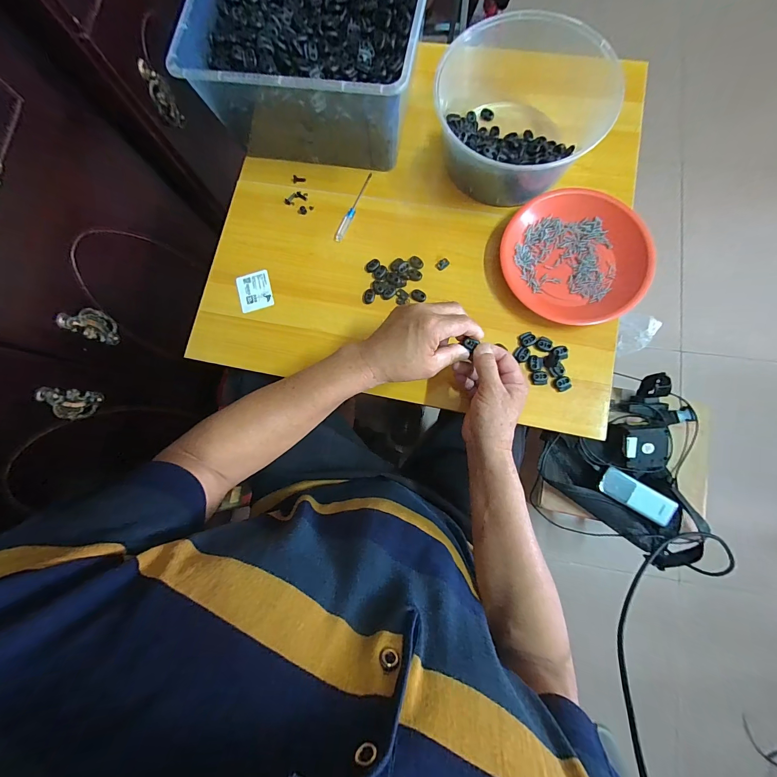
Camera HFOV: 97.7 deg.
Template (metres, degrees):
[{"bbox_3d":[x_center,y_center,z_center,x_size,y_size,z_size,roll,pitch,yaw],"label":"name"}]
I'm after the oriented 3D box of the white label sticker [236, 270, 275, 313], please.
[{"bbox_3d":[-0.199,-0.145,0.508,0.048,0.004,0.060,-17,79,-3],"label":"white label sticker"}]

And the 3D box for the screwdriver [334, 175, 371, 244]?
[{"bbox_3d":[-0.051,-0.276,0.517,0.015,0.009,0.123,26,83,7],"label":"screwdriver"}]

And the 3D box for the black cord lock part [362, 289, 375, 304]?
[{"bbox_3d":[-0.029,-0.133,0.490,0.017,0.004,0.023,19,83,6],"label":"black cord lock part"}]

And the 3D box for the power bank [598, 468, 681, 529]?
[{"bbox_3d":[0.463,0.201,0.631,0.129,0.016,0.051,31,84,8],"label":"power bank"}]

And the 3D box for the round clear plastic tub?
[{"bbox_3d":[0.175,-0.367,0.466,0.210,0.105,0.196,-1,81,3],"label":"round clear plastic tub"}]

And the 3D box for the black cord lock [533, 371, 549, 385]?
[{"bbox_3d":[0.203,-0.014,0.455,0.019,0.004,0.018,5,81,4],"label":"black cord lock"}]

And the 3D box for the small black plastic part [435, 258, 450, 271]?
[{"bbox_3d":[0.078,-0.181,0.493,0.020,0.004,0.014,-40,81,-3],"label":"small black plastic part"}]

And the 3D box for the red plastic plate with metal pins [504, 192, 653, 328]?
[{"bbox_3d":[0.253,-0.180,0.466,0.177,0.028,0.192,-1,81,3],"label":"red plastic plate with metal pins"}]

